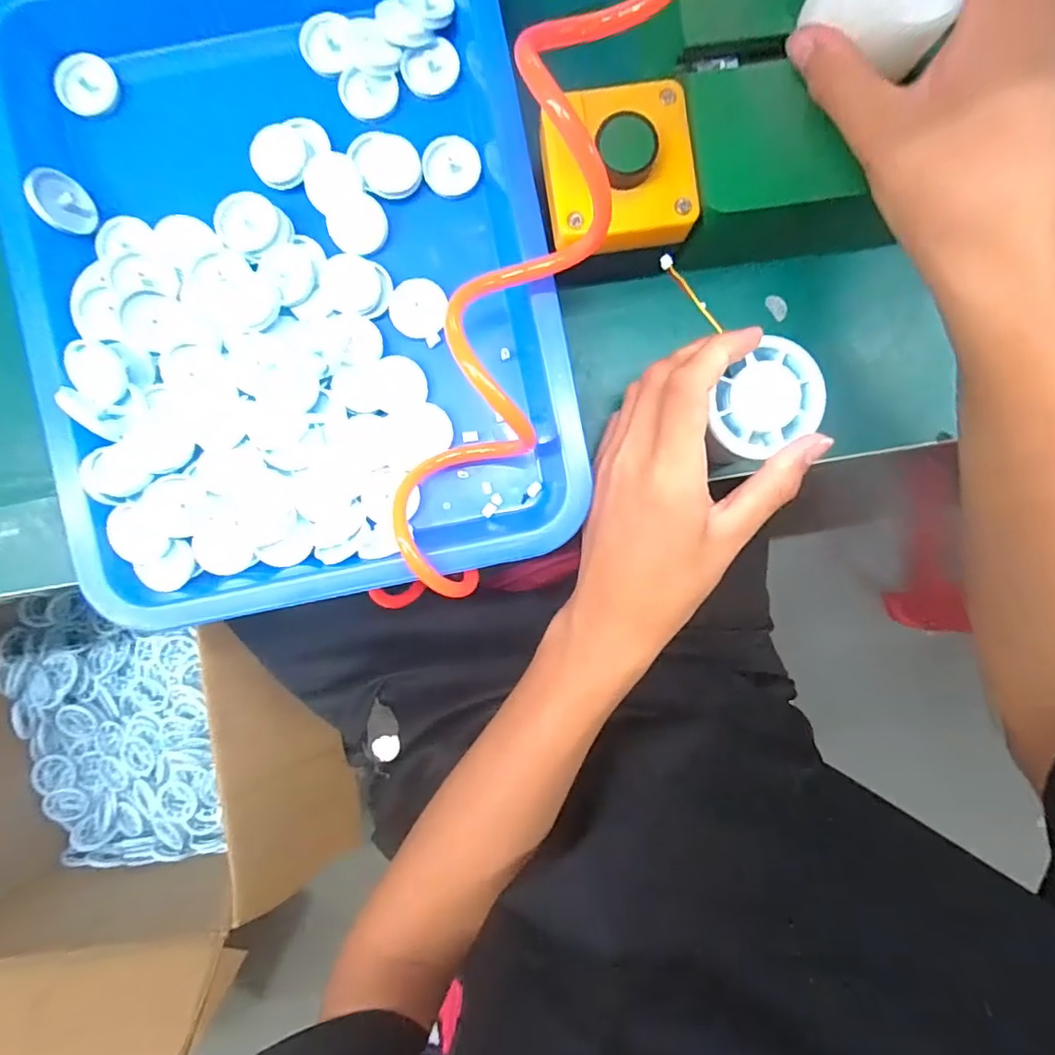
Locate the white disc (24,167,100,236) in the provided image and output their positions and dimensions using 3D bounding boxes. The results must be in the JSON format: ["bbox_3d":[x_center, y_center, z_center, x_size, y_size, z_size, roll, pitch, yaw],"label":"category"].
[{"bbox_3d":[-0.240,-0.171,0.299,0.009,0.032,0.030,-9,49,30],"label":"white disc"}]

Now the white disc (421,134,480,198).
[{"bbox_3d":[-0.041,-0.198,0.315,0.030,0.005,0.031,0,90,-1],"label":"white disc"}]

